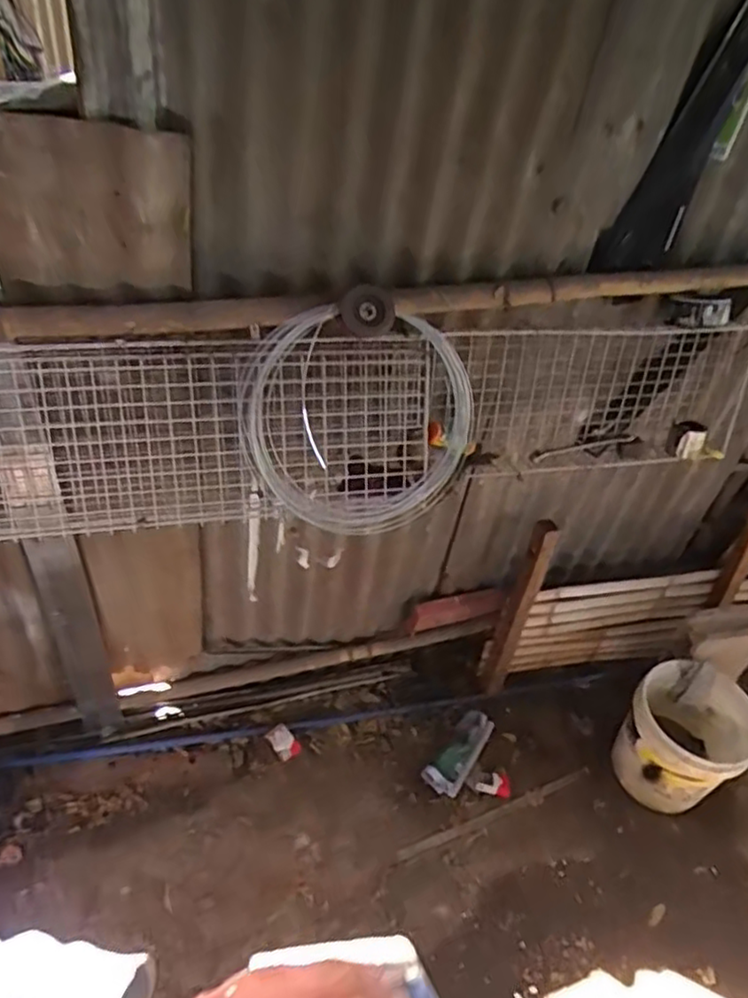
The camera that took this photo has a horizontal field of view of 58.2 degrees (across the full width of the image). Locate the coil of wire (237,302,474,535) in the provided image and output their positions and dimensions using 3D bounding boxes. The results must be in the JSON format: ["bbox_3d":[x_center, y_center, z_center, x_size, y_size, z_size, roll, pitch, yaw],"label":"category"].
[{"bbox_3d":[-0.023,-0.129,1.224,0.445,0.410,0.061,8,18,-17],"label":"coil of wire"}]

